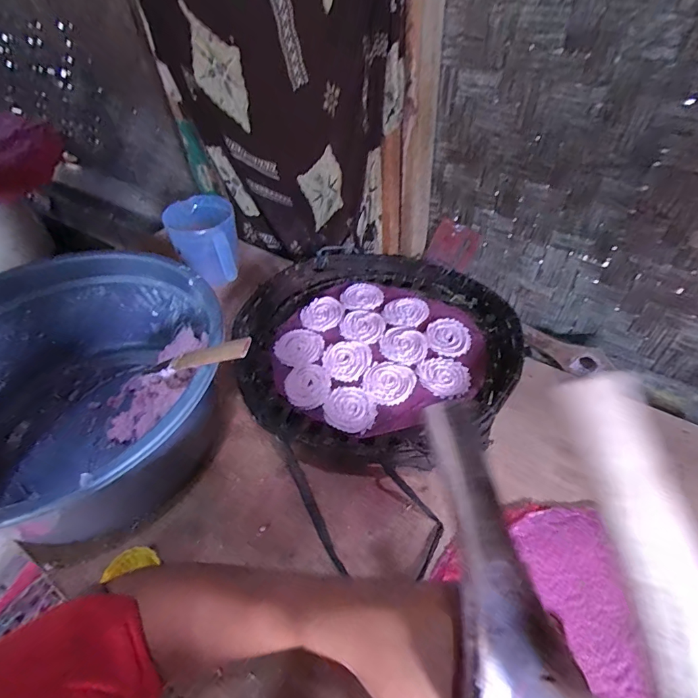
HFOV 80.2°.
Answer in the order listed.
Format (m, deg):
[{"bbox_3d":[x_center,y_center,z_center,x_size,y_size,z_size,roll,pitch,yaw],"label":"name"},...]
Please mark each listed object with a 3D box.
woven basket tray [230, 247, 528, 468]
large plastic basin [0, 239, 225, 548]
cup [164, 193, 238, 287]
[{"bbox_3d":[0.045,-0.013,0.686,0.433,0.061,0.448,-23,50,-17],"label":"woven basket tray"},{"bbox_3d":[-0.344,0.064,0.548,0.386,0.188,0.379,-2,47,2],"label":"large plastic basin"},{"bbox_3d":[-0.274,-0.207,0.800,0.116,0.118,0.139,-25,50,-18],"label":"cup"}]

